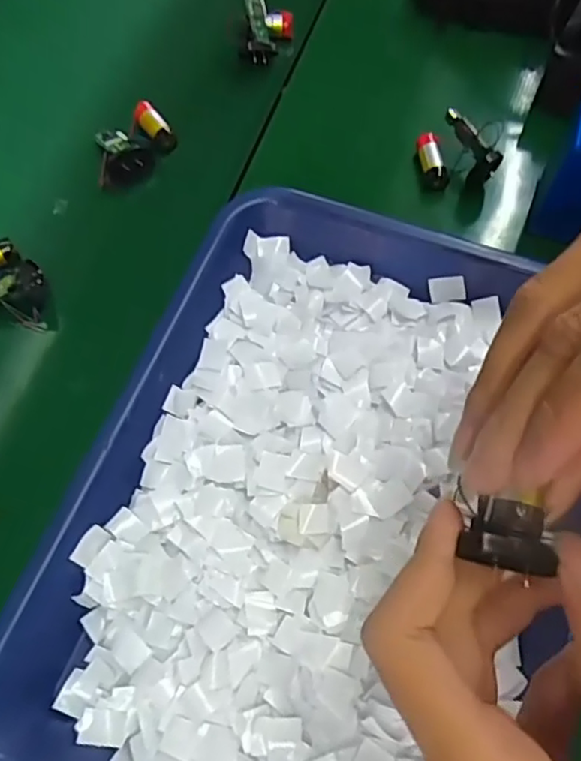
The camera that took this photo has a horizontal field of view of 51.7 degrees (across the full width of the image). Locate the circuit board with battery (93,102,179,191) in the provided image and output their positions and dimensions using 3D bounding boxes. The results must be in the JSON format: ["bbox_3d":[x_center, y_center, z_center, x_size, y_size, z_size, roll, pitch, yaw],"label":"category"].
[{"bbox_3d":[-0.113,-0.166,0.419,0.059,0.024,0.048,-32,72,-13],"label":"circuit board with battery"}]

